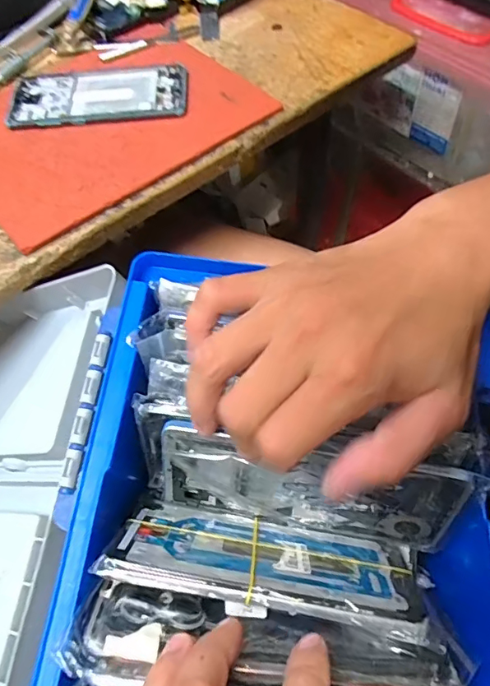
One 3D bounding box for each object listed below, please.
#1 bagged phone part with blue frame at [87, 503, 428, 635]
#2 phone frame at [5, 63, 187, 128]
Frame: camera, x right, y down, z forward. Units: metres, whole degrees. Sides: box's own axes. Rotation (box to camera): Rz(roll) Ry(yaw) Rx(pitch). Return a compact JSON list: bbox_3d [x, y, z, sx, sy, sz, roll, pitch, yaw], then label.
[{"bbox_3d":[0.016,0.120,0.269,0.167,0.077,0.014,9,98,1],"label":"bagged phone part with blue frame"},{"bbox_3d":[-0.131,-0.224,0.449,0.154,0.008,0.077,-5,60,0],"label":"phone frame"}]

